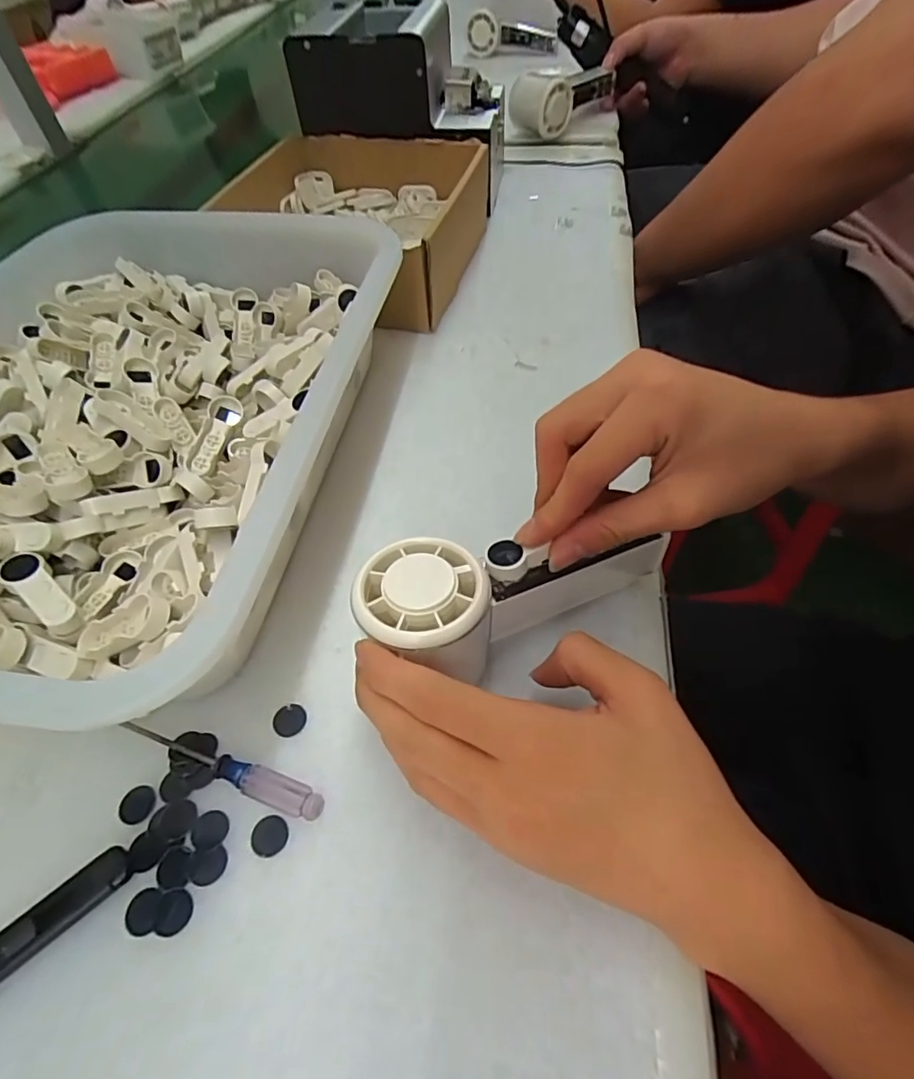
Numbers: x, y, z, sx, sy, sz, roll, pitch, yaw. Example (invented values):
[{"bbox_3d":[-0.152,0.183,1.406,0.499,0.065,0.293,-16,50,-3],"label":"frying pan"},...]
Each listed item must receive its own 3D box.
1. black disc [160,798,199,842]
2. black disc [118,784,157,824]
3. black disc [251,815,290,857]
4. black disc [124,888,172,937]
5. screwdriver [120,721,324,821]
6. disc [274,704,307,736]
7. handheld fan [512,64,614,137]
[{"bbox_3d":[-0.118,0.118,0.226,0.015,0.004,0.015,-1,54,1],"label":"black disc"},{"bbox_3d":[-0.139,0.114,0.231,0.016,0.004,0.015,-1,54,1],"label":"black disc"},{"bbox_3d":[-0.078,0.123,0.221,0.015,0.004,0.014,-1,54,1],"label":"black disc"},{"bbox_3d":[-0.121,0.145,0.208,0.016,0.004,0.015,-2,54,3],"label":"black disc"},{"bbox_3d":[-0.105,0.100,0.235,0.103,0.009,0.013,15,56,12],"label":"screwdriver"},{"bbox_3d":[-0.079,0.084,0.250,0.015,0.004,0.015,-1,54,1],"label":"disc"},{"bbox_3d":[0.132,-0.564,0.674,0.065,0.059,0.151,34,62,23],"label":"handheld fan"}]

